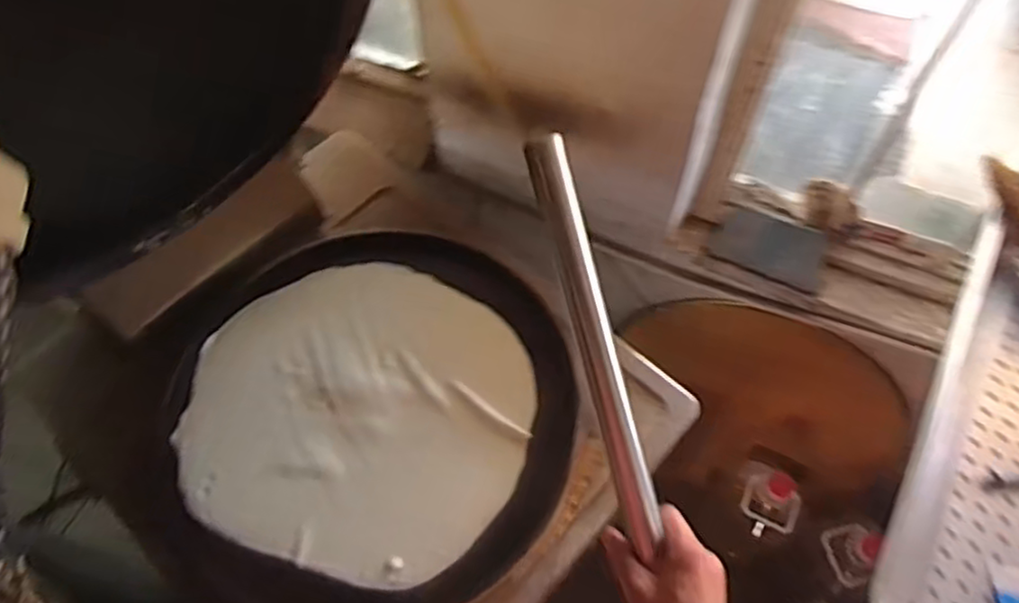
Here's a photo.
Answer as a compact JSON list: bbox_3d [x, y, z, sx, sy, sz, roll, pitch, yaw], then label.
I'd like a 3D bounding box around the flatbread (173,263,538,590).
[{"bbox_3d":[-0.196,0.138,0.917,0.434,0.021,0.390,16,64,9],"label":"flatbread"}]

